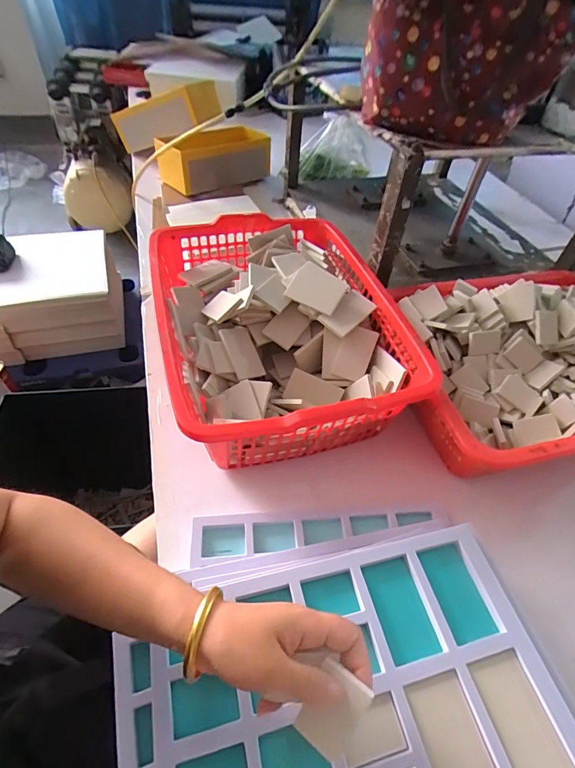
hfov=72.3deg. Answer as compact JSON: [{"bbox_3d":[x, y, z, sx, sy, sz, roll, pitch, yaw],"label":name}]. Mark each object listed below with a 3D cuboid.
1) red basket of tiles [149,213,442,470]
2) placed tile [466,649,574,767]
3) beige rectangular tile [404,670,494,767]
[{"bbox_3d":[-0.014,-0.088,0.663,0.357,0.151,0.473,-8,51,-12],"label":"red basket of tiles"},{"bbox_3d":[0.203,0.291,0.345,0.051,0.004,0.088,-9,51,-13],"label":"placed tile"},{"bbox_3d":[0.140,0.300,0.330,0.050,0.004,0.086,-9,51,-12],"label":"beige rectangular tile"}]

